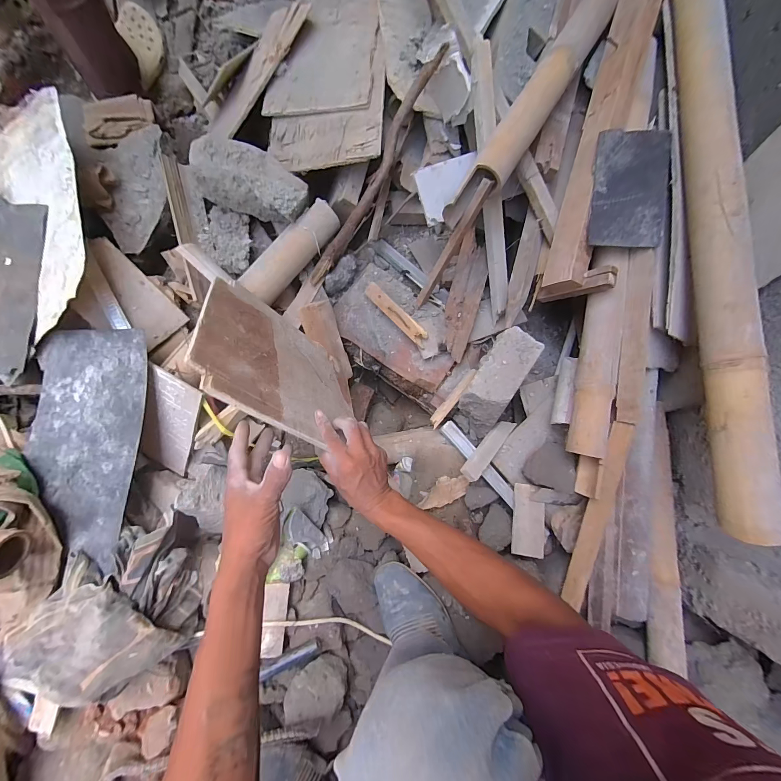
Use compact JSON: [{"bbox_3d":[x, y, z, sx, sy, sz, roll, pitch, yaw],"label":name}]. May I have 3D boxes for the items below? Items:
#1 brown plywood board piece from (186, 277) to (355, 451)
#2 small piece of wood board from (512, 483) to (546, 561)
[{"bbox_3d":[-0.152,-0.035,0.482,0.005,0.254,0.238,-35,45,17],"label":"brown plywood board piece"},{"bbox_3d":[0.260,0.242,0.612,0.059,0.008,0.124,11,73,-5],"label":"small piece of wood board"}]

